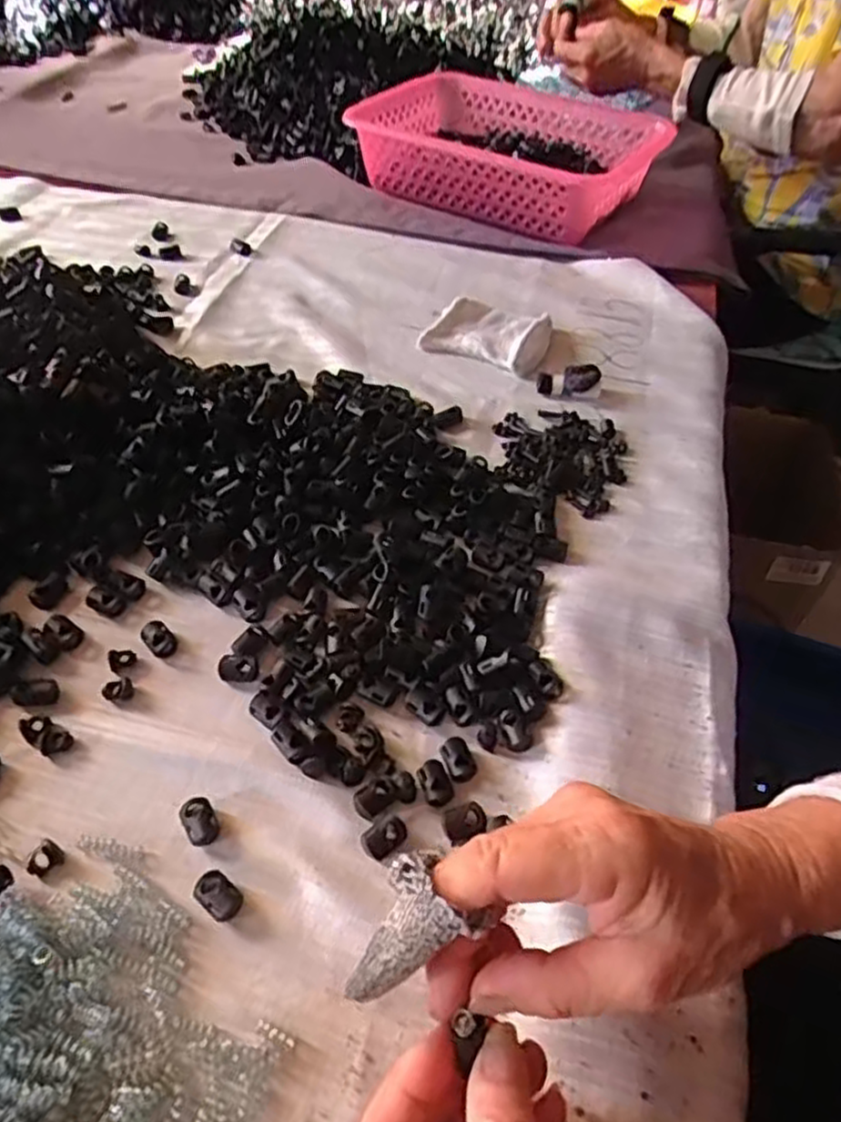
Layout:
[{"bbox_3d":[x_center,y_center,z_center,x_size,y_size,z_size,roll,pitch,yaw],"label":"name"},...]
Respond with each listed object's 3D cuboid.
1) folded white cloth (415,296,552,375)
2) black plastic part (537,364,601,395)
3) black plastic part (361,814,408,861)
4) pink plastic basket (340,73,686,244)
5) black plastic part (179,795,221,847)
[{"bbox_3d":[0.059,-0.191,0.593,0.097,0.018,0.071,20,51,14],"label":"folded white cloth"},{"bbox_3d":[0.113,-0.137,0.551,0.047,0.015,0.018,-8,48,13],"label":"black plastic part"},{"bbox_3d":[-0.016,0.125,0.326,0.020,0.008,0.013,-31,58,-26],"label":"black plastic part"},{"bbox_3d":[0.088,-0.421,0.753,0.302,0.082,0.156,29,54,20],"label":"pink plastic basket"},{"bbox_3d":[-0.101,0.117,0.328,0.014,0.008,0.021,-27,56,-23],"label":"black plastic part"}]

